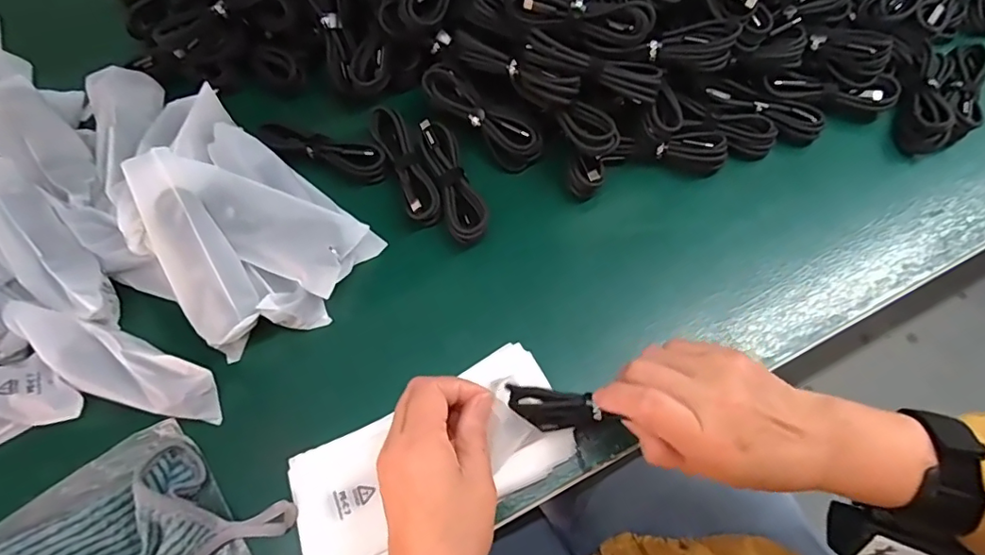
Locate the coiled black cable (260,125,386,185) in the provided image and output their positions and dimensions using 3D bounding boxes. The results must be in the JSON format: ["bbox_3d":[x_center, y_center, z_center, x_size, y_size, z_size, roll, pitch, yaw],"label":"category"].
[{"bbox_3d":[-0.141,-0.104,0.448,0.105,0.018,0.029,14,68,6],"label":"coiled black cable"}]

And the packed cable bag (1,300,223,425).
[{"bbox_3d":[-0.259,0.059,0.368,0.148,0.039,0.040,21,69,8],"label":"packed cable bag"}]

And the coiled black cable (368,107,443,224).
[{"bbox_3d":[-0.072,-0.093,0.443,0.029,0.024,0.109,-23,69,-9],"label":"coiled black cable"}]

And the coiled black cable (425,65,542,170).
[{"bbox_3d":[-0.009,-0.133,0.444,0.109,0.014,0.037,39,116,-2],"label":"coiled black cable"}]

